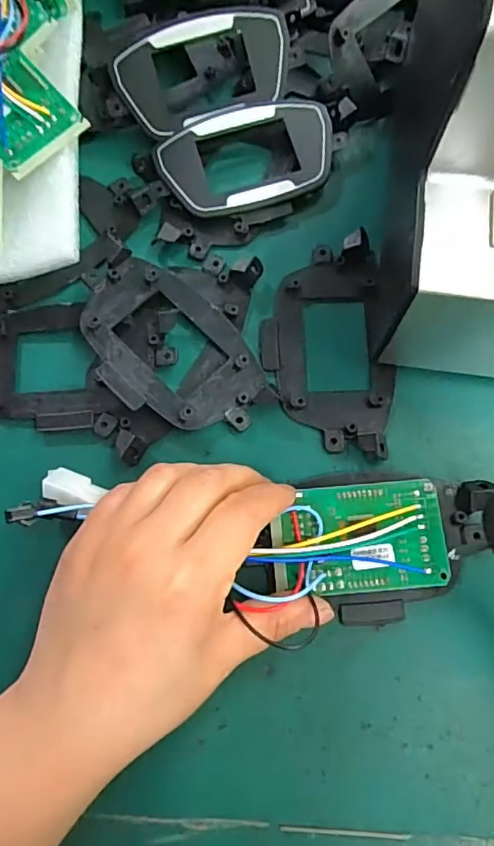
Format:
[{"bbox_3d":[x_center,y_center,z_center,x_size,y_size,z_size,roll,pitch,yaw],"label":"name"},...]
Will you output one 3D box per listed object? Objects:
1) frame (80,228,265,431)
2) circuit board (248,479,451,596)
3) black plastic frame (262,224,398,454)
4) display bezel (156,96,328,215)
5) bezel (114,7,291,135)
[{"bbox_3d":[-0.043,-0.041,0.282,0.112,0.013,0.070,40,79,11],"label":"frame"},{"bbox_3d":[0.050,0.053,0.251,0.085,0.013,0.049,-4,77,0],"label":"circuit board"},{"bbox_3d":[0.043,-0.044,0.285,0.067,0.014,0.121,0,75,2],"label":"black plastic frame"},{"bbox_3d":[0.002,-0.155,0.310,0.102,0.004,0.061,-21,75,-4],"label":"display bezel"},{"bbox_3d":[-0.025,-0.208,0.316,0.101,0.010,0.056,-19,98,-1],"label":"bezel"}]

